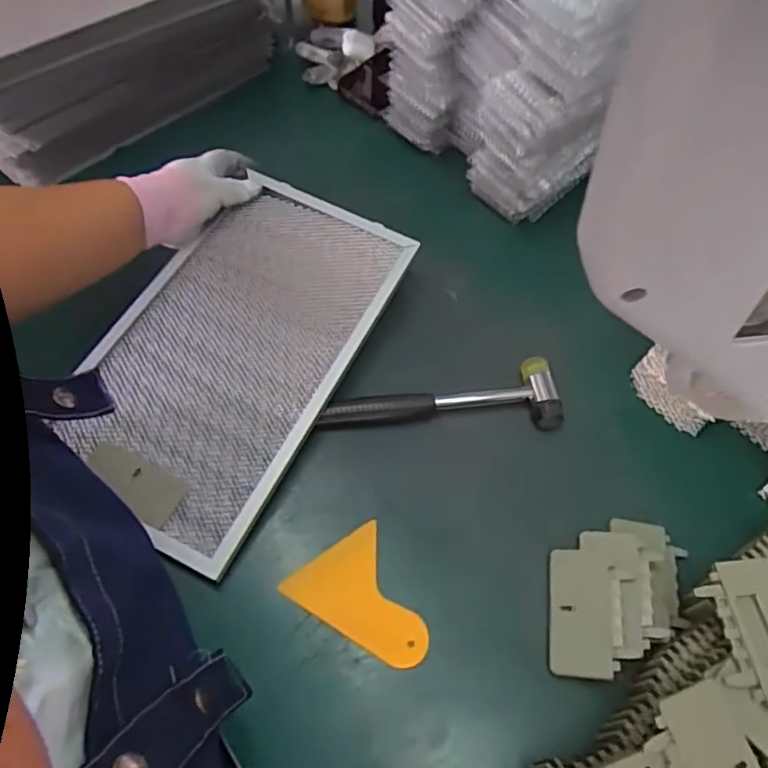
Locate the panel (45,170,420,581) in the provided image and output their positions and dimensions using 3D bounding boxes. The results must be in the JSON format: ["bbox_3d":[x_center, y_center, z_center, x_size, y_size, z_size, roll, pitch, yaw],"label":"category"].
[{"bbox_3d":[-0.133,-0.038,0.534,0.204,0.018,0.332,22,64,14],"label":"panel"}]

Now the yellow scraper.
[{"bbox_3d":[-0.015,0.161,0.441,0.076,0.004,0.099,-30,64,-20],"label":"yellow scraper"}]

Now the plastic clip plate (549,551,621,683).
[{"bbox_3d":[0.139,0.161,0.436,0.042,0.010,0.086,-2,57,17],"label":"plastic clip plate"}]

